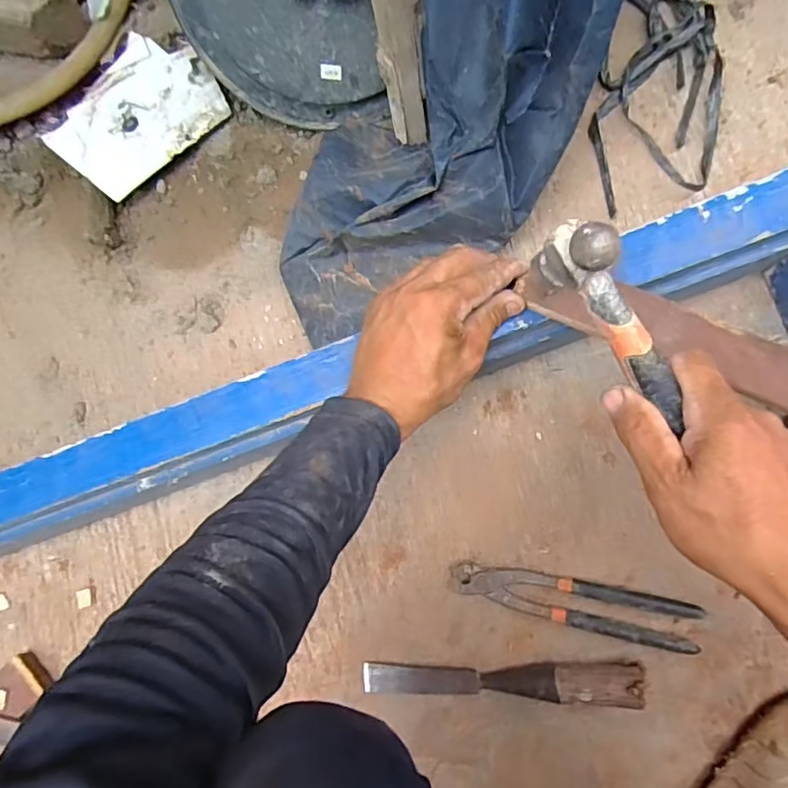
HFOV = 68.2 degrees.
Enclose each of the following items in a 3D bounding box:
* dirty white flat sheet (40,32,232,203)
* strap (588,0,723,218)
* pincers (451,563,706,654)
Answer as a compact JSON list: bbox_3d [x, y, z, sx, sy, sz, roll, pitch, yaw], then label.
[{"bbox_3d":[-0.257,-0.280,0.588,0.111,0.012,0.160,43,91,-7],"label":"dirty white flat sheet"},{"bbox_3d":[0.255,-0.289,0.561,0.114,0.016,0.225,8,87,6],"label":"strap"},{"bbox_3d":[0.164,0.190,0.532,0.214,0.023,0.042,10,87,6],"label":"pincers"}]

